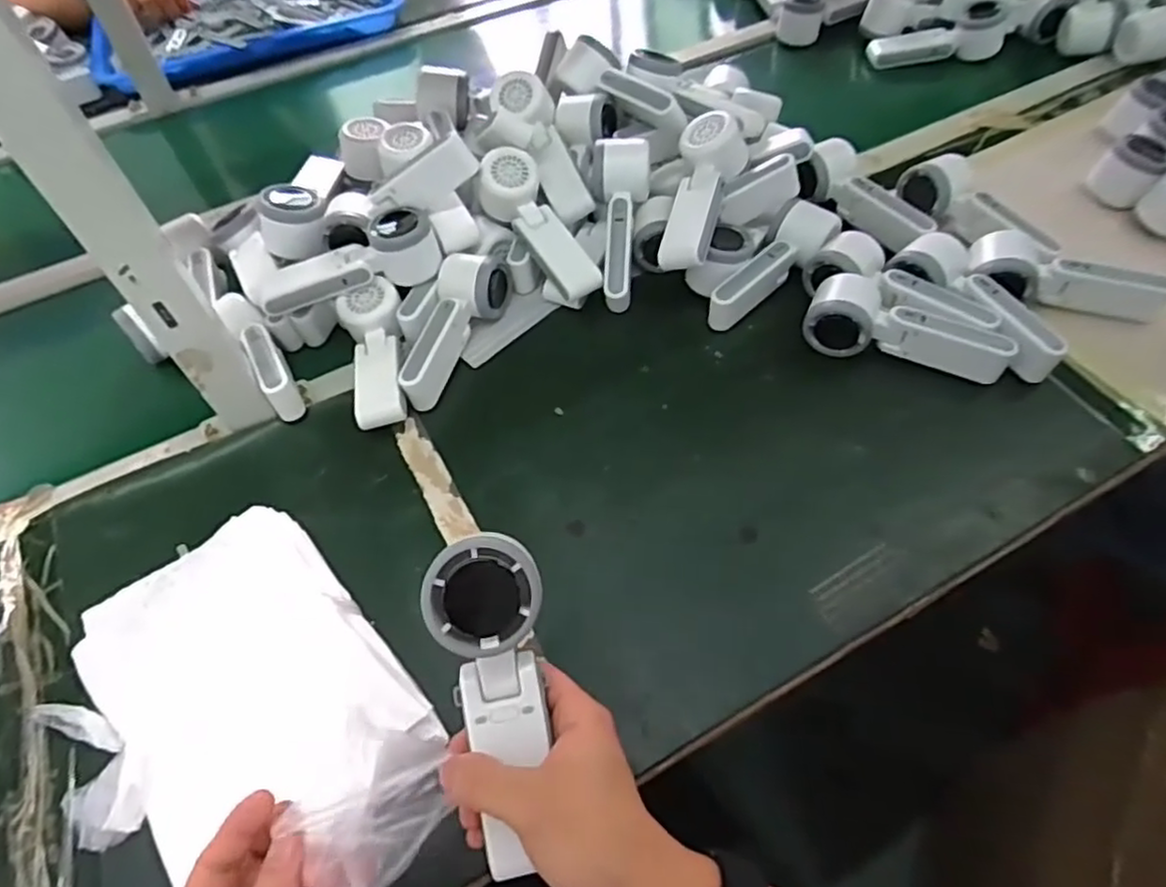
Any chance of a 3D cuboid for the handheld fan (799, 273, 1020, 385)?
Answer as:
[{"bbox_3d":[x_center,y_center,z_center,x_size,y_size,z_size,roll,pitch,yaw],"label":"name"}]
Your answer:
[{"bbox_3d":[0.284,-0.107,0.609,0.170,0.049,0.076,10,55,11],"label":"handheld fan"}]

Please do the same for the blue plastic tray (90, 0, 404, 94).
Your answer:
[{"bbox_3d":[-0.543,-0.698,1.110,0.488,0.051,0.293,-26,56,-15],"label":"blue plastic tray"}]

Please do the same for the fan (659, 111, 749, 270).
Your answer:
[{"bbox_3d":[0.109,-0.234,0.634,0.058,0.041,0.164,14,72,14],"label":"fan"}]

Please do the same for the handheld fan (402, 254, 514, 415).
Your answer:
[{"bbox_3d":[-0.114,-0.108,0.627,0.056,0.057,0.162,7,54,9],"label":"handheld fan"}]

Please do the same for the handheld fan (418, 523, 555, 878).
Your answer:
[{"bbox_3d":[-0.043,0.126,0.339,0.054,0.026,0.159,-7,91,-1],"label":"handheld fan"}]

